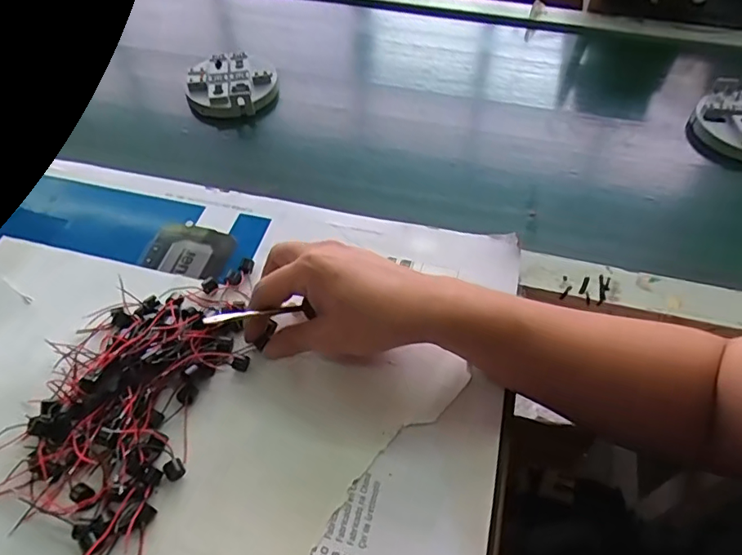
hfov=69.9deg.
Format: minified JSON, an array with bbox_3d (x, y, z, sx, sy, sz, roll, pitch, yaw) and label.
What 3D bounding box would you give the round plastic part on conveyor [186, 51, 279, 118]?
[{"bbox_3d":[-0.159,-0.217,0.599,0.087,0.028,0.091,0,53,0],"label":"round plastic part on conveyor"}]

